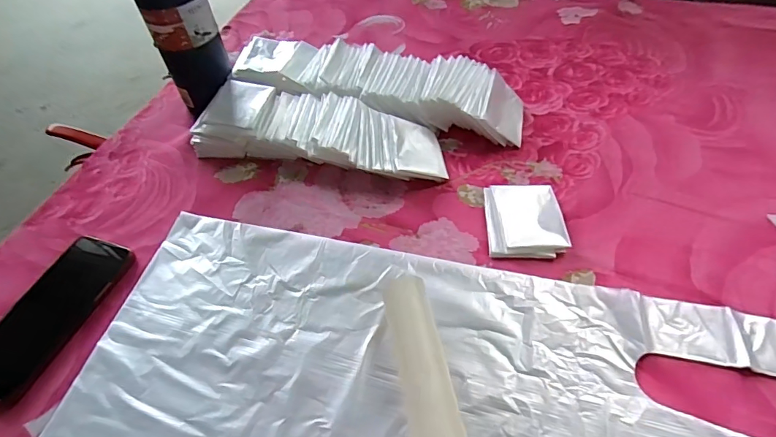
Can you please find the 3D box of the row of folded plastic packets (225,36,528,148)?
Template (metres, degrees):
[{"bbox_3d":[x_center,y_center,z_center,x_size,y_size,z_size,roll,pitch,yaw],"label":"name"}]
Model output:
[{"bbox_3d":[-0.020,-0.175,0.591,0.389,0.057,0.104,10,54,13],"label":"row of folded plastic packets"}]

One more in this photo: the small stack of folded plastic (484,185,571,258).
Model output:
[{"bbox_3d":[0.141,-0.001,0.466,0.076,0.013,0.085,0,52,5],"label":"small stack of folded plastic"}]

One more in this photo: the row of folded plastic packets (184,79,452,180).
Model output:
[{"bbox_3d":[-0.083,-0.105,0.541,0.306,0.052,0.101,7,53,11],"label":"row of folded plastic packets"}]

